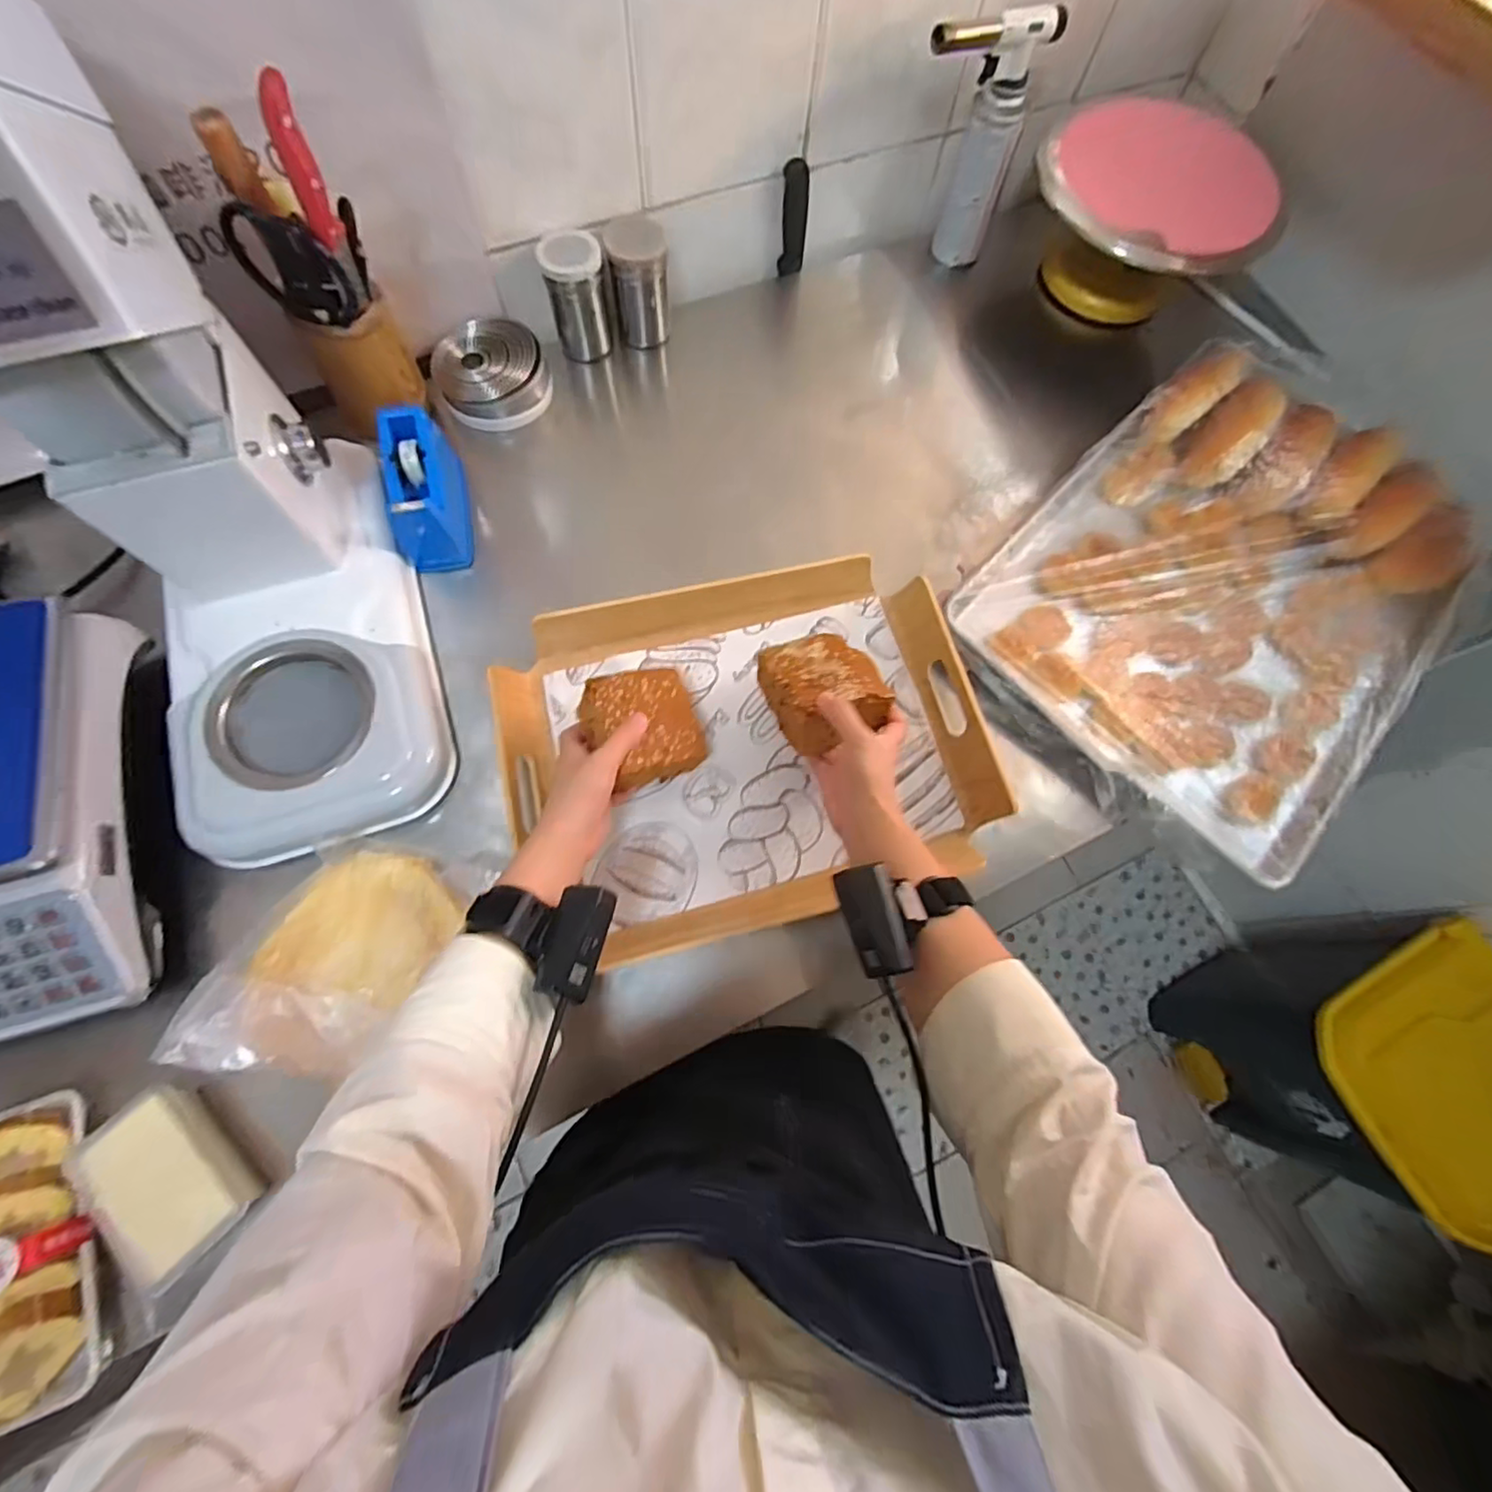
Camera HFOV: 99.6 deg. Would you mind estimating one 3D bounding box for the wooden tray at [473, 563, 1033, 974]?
[{"bbox_3d":[0.004,-0.001,0.593,0.436,0.047,0.327,-12,72,-8],"label":"wooden tray"}]

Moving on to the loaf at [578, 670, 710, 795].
[{"bbox_3d":[-0.087,-0.018,0.549,0.094,0.045,0.094,-19,82,-36],"label":"loaf"}]

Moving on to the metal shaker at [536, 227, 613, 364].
[{"bbox_3d":[-0.196,-0.514,0.721,0.069,0.117,0.057,-17,73,-10],"label":"metal shaker"}]

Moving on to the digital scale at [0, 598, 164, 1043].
[{"bbox_3d":[-0.650,0.074,0.472,0.317,0.088,0.321,-14,72,-9],"label":"digital scale"}]

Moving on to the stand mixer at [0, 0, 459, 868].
[{"bbox_3d":[-0.412,-0.204,0.384,0.212,0.499,0.456,-17,73,-10],"label":"stand mixer"}]

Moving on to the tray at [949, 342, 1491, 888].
[{"bbox_3d":[0.533,-0.200,0.668,0.392,0.057,0.610,43,73,11],"label":"tray"}]

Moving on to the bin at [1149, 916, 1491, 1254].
[{"bbox_3d":[0.980,0.513,1.041,0.305,0.499,0.339,-22,73,-11],"label":"bin"}]

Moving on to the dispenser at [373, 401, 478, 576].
[{"bbox_3d":[-0.325,-0.258,0.641,0.062,0.096,0.131,-10,71,-8],"label":"dispenser"}]

